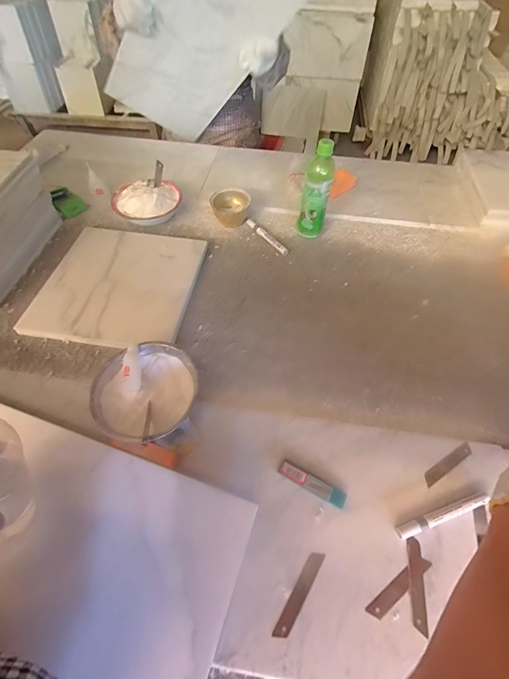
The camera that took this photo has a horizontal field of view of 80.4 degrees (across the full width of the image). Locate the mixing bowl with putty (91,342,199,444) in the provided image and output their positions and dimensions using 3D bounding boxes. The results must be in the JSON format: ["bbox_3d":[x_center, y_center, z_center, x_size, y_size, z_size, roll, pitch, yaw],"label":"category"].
[{"bbox_3d":[-0.170,0.085,0.487,0.151,0.063,0.156,0,58,1],"label":"mixing bowl with putty"}]

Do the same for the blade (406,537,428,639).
[{"bbox_3d":[0.204,0.306,0.379,0.019,0.005,0.094,7,58,6],"label":"blade"}]

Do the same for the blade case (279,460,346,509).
[{"bbox_3d":[0.082,0.207,0.433,0.097,0.009,0.020,25,61,16],"label":"blade case"}]

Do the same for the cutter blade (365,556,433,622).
[{"bbox_3d":[0.182,0.310,0.377,0.099,0.004,0.018,-28,60,-17],"label":"cutter blade"}]

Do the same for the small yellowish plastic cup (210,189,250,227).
[{"bbox_3d":[-0.059,-0.330,0.756,0.092,0.051,0.091,0,58,1],"label":"small yellowish plastic cup"}]

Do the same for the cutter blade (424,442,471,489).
[{"bbox_3d":[0.293,0.189,0.456,0.096,0.004,0.018,-27,57,-14],"label":"cutter blade"}]

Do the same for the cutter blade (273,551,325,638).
[{"bbox_3d":[0.056,0.315,0.373,0.017,0.004,0.098,30,63,18],"label":"cutter blade"}]

